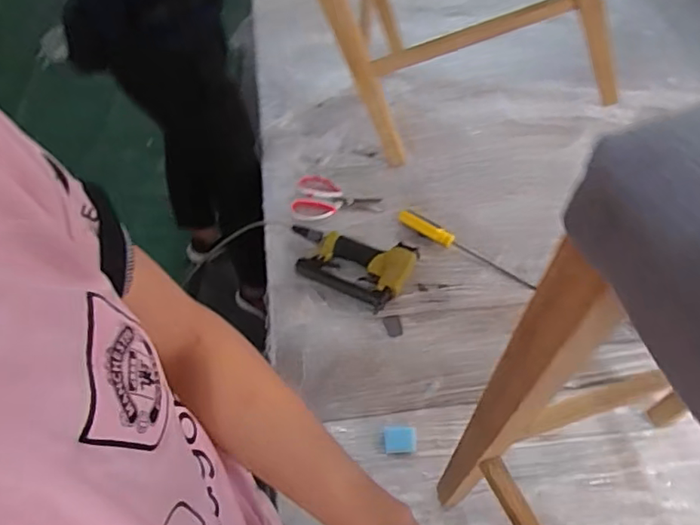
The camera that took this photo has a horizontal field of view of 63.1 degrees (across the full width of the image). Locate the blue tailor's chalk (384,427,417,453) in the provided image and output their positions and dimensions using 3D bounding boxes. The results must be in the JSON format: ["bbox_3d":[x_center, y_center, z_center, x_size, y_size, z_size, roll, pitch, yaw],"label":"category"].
[{"bbox_3d":[0.076,0.271,0.869,0.047,0.016,0.040,-1,56,1],"label":"blue tailor's chalk"}]

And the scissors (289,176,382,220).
[{"bbox_3d":[-0.028,-0.123,1.144,0.175,0.010,0.113,9,57,8],"label":"scissors"}]

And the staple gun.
[{"bbox_3d":[-0.009,-0.001,1.027,0.241,0.040,0.126,18,59,14],"label":"staple gun"}]

